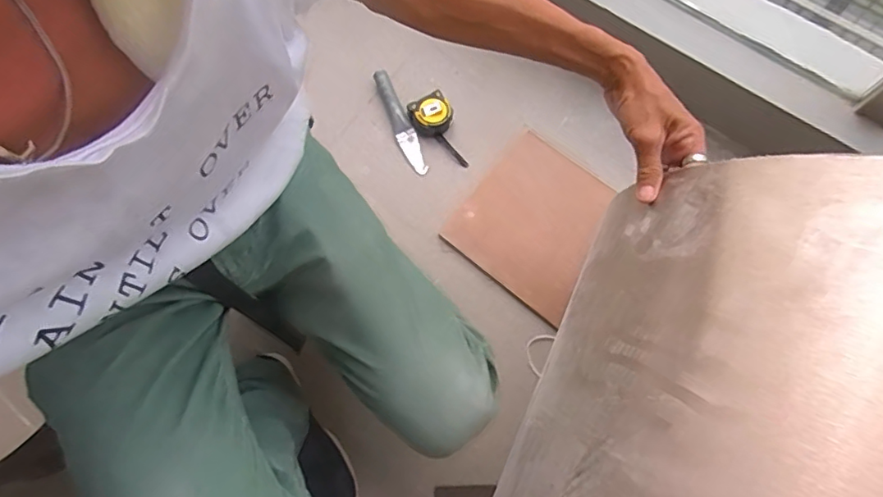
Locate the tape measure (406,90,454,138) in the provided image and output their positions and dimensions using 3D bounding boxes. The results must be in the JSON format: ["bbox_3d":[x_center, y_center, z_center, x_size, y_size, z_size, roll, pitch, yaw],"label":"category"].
[{"bbox_3d":[-0.016,-0.232,0.911,0.070,0.041,0.068,-1,72,2],"label":"tape measure"}]

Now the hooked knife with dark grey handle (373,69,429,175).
[{"bbox_3d":[-0.074,-0.224,0.930,0.032,0.016,0.212,-23,73,-5],"label":"hooked knife with dark grey handle"}]

